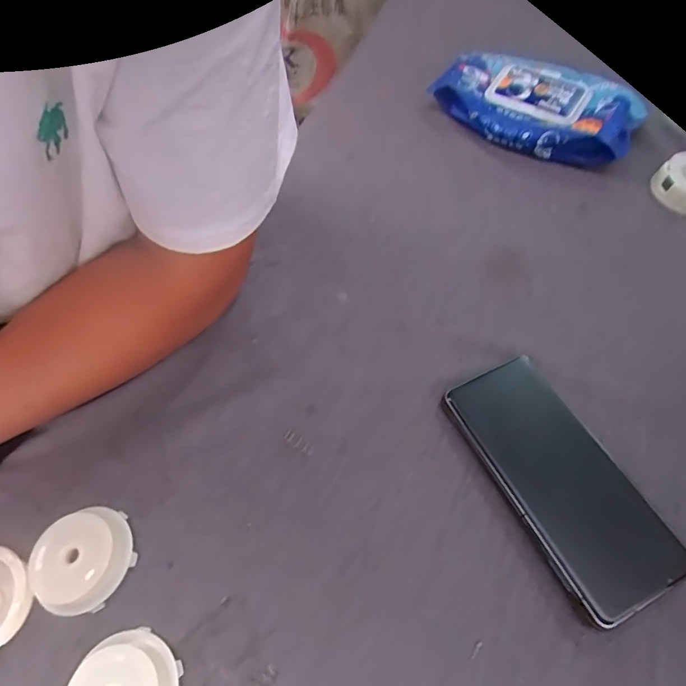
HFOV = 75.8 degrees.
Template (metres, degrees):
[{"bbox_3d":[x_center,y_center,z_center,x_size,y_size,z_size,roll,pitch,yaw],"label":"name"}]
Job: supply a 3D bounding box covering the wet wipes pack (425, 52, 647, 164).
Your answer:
[{"bbox_3d":[0.189,-0.238,0.445,0.197,0.038,0.113,28,64,19],"label":"wet wipes pack"}]

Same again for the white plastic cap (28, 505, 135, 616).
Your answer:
[{"bbox_3d":[-0.155,0.129,0.261,0.052,0.017,0.052,-2,61,3],"label":"white plastic cap"}]

